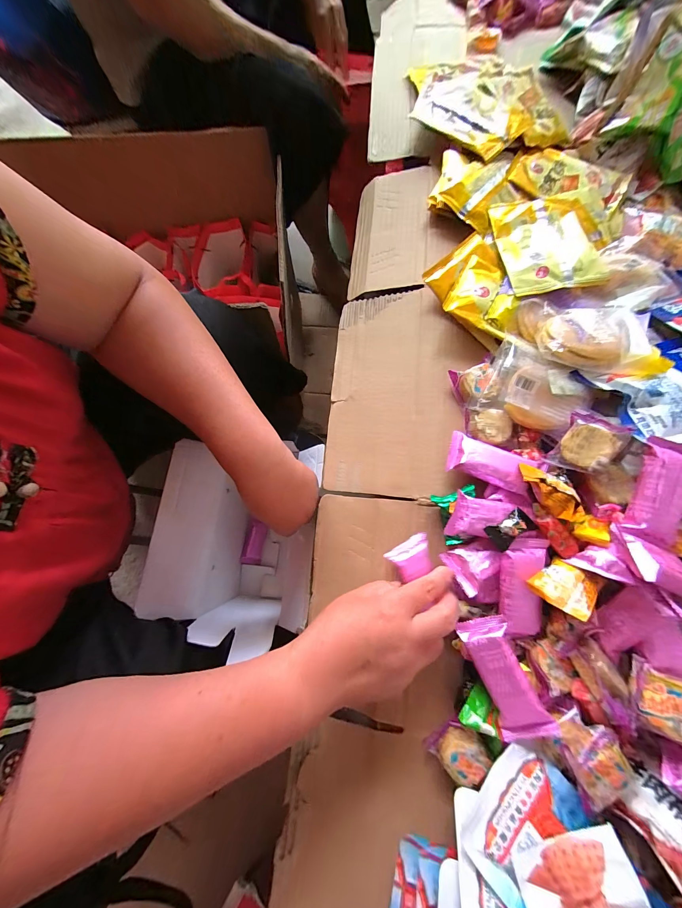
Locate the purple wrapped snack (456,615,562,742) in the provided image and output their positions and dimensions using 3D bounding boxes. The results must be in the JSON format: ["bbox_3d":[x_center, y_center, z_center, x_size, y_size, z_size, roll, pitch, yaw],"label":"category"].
[{"bbox_3d":[0.144,0.197,0.264,0.042,0.018,0.097,-27,82,23],"label":"purple wrapped snack"}]

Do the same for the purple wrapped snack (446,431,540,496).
[{"bbox_3d":[0.154,0.009,0.313,0.086,0.014,0.042,26,76,20],"label":"purple wrapped snack"}]

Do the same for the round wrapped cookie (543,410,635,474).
[{"bbox_3d":[0.236,-0.009,0.289,0.048,0.016,0.055,33,111,44],"label":"round wrapped cookie"}]

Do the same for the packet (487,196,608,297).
[{"bbox_3d":[0.263,-0.267,0.375,0.118,0.025,0.149,-5,75,-2],"label":"packet"}]

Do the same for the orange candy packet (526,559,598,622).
[{"bbox_3d":[0.193,0.114,0.258,0.040,0.007,0.046,-34,34,-14],"label":"orange candy packet"}]

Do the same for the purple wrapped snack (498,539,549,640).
[{"bbox_3d":[0.166,0.123,0.278,0.041,0.019,0.089,9,75,2],"label":"purple wrapped snack"}]

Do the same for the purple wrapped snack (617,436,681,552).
[{"bbox_3d":[0.272,0.033,0.252,0.043,0.016,0.086,15,92,3],"label":"purple wrapped snack"}]

